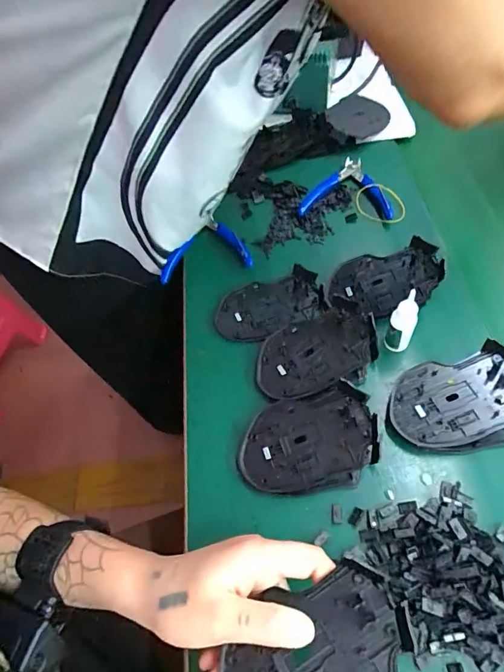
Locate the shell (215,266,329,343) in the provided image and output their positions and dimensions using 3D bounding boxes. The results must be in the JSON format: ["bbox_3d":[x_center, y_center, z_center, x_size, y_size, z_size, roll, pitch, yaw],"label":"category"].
[{"bbox_3d":[0.018,-0.031,0.446,0.116,0.022,0.075,-12,56,-5],"label":"shell"}]

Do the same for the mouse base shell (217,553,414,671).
[{"bbox_3d":[0.035,0.184,0.245,0.113,0.021,0.068,-20,57,-10],"label":"mouse base shell"}]

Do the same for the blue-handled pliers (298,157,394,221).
[{"bbox_3d":[0.113,-0.188,0.530,0.108,0.016,0.112,0,56,4],"label":"blue-handled pliers"}]

